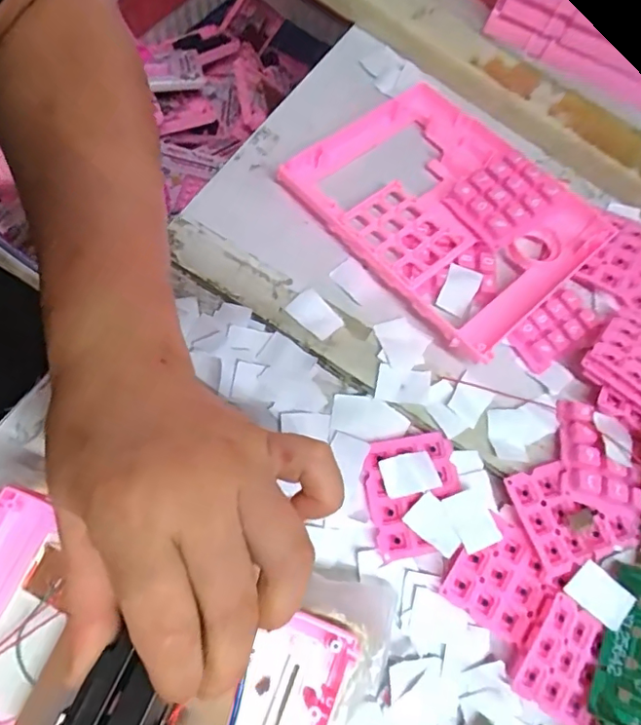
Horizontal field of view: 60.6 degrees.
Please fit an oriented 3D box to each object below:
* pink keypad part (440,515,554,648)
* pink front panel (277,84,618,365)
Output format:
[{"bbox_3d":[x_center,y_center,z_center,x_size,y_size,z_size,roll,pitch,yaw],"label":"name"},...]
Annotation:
[{"bbox_3d":[0.090,0.107,0.274,0.044,0.006,0.049,36,70,7],"label":"pink keypad part"},{"bbox_3d":[0.075,-0.094,0.332,0.130,0.027,0.162,-39,79,-18],"label":"pink front panel"}]

